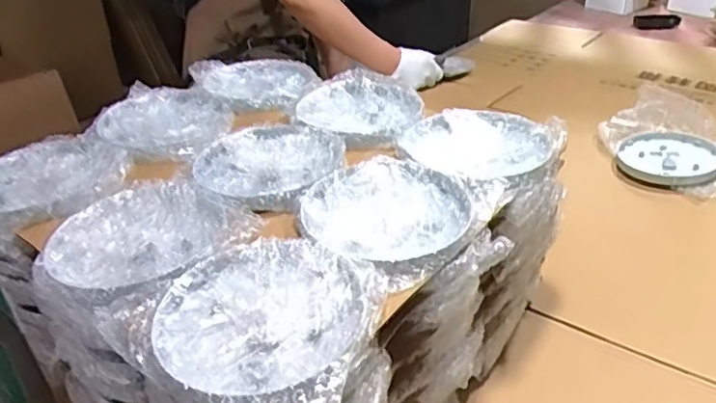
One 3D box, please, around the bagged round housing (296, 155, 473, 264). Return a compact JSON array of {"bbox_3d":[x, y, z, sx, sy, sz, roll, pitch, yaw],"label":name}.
[{"bbox_3d":[0.023,0.009,0.480,0.130,0.021,0.128,-3,32,2],"label":"bagged round housing"}]

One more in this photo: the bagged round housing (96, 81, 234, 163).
[{"bbox_3d":[-0.192,-0.086,0.613,0.127,0.023,0.142,-29,40,-35],"label":"bagged round housing"}]

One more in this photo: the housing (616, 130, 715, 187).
[{"bbox_3d":[0.453,-0.064,0.854,0.131,0.021,0.124,-3,34,2],"label":"housing"}]

